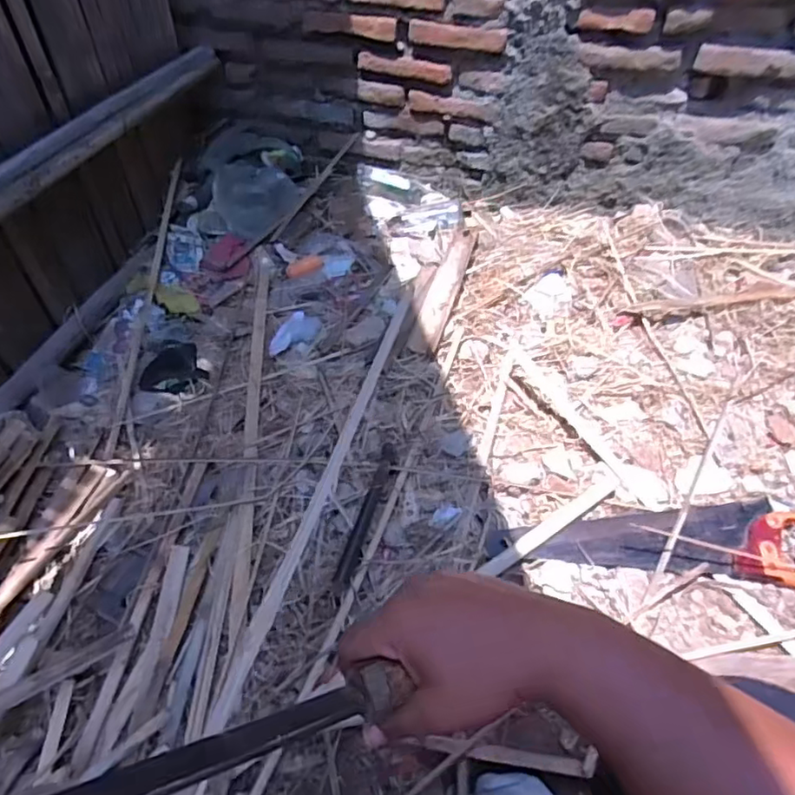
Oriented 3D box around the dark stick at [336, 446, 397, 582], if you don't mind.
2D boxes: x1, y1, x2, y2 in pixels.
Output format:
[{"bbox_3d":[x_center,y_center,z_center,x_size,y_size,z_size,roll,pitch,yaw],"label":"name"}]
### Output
[{"bbox_3d":[-0.043,0.164,0.878,0.022,0.028,0.235,15,53,9],"label":"dark stick"}]

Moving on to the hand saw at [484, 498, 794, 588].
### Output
[{"bbox_3d":[0.387,0.209,0.858,0.516,0.033,0.133,0,52,-2],"label":"hand saw"}]

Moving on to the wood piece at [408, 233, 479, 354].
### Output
[{"bbox_3d":[0.101,-0.228,1.214,0.061,0.024,0.367,15,53,9],"label":"wood piece"}]

